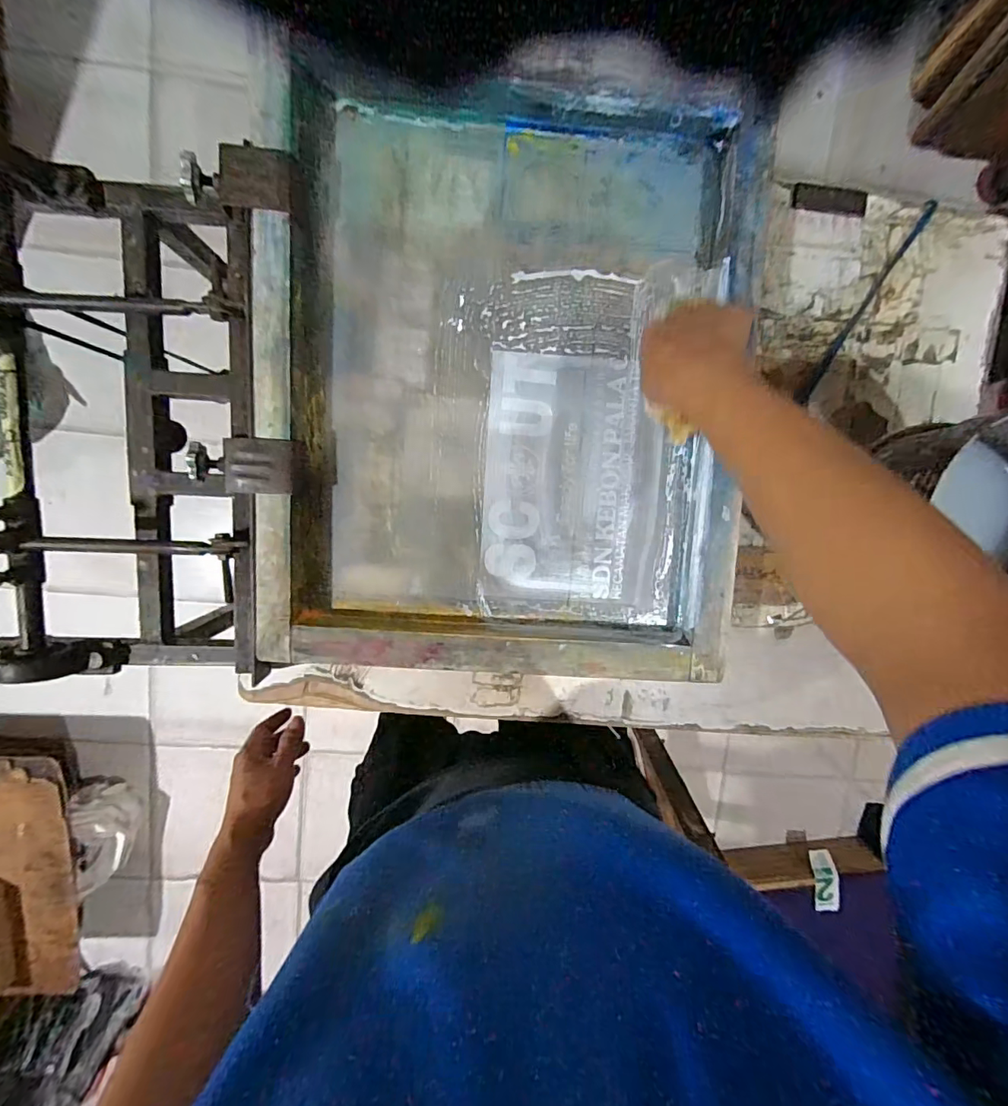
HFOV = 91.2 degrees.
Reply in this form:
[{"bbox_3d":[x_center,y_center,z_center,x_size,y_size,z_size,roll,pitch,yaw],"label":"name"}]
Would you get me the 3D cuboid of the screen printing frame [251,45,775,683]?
[{"bbox_3d":[0.000,-0.158,0.487,0.454,0.071,0.546,2,98,-4],"label":"screen printing frame"}]

